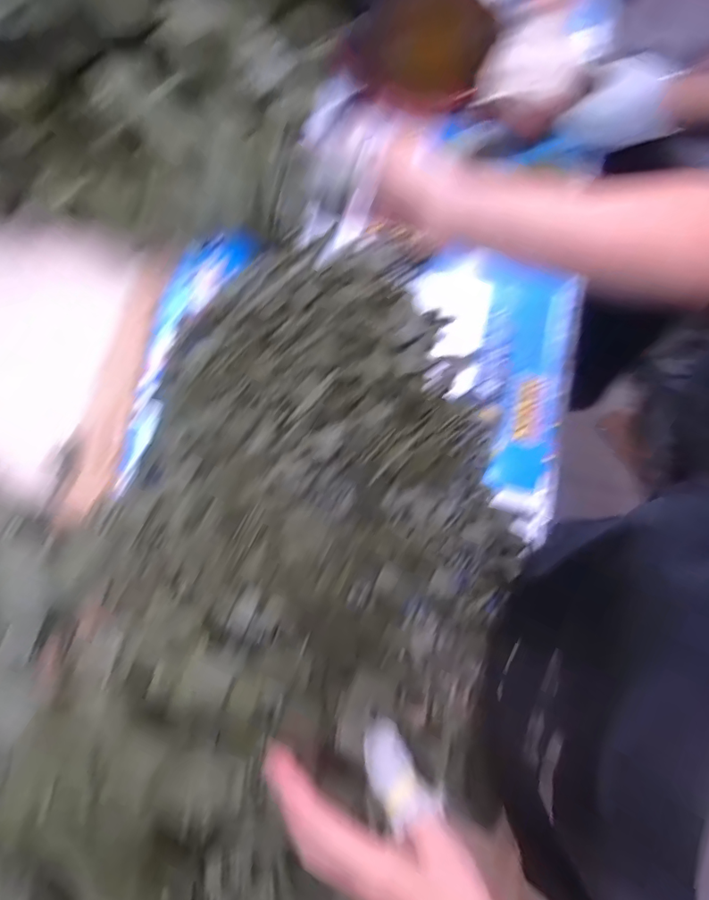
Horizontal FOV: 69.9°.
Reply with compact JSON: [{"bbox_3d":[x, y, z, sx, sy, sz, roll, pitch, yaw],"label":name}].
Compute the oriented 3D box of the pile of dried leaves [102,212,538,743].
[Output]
[{"bbox_3d":[-0.028,0.004,0.549,0.405,0.073,0.504,9,76,1],"label":"pile of dried leaves"}]

